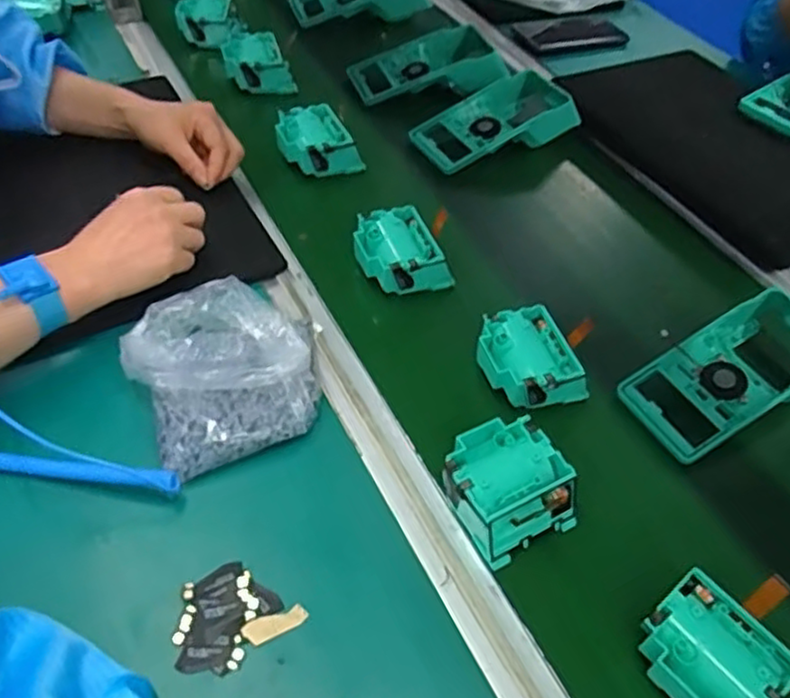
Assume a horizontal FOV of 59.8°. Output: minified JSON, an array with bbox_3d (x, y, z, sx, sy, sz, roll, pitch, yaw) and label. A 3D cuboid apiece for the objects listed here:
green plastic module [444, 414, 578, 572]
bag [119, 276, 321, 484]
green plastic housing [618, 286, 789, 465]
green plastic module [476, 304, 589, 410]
[{"bbox_3d":[0.075,0.090,0.464,0.076,0.039,0.080,-20,54,-24],"label":"green plastic module"},{"bbox_3d":[-0.119,0.006,0.499,0.138,0.059,0.138,-18,54,-22],"label":"bag"},{"bbox_3d":[0.282,0.019,0.566,0.197,0.056,0.088,-21,55,-24],"label":"green plastic housing"},{"bbox_3d":[0.107,0.012,0.547,0.075,0.038,0.087,-14,52,-19],"label":"green plastic module"}]

